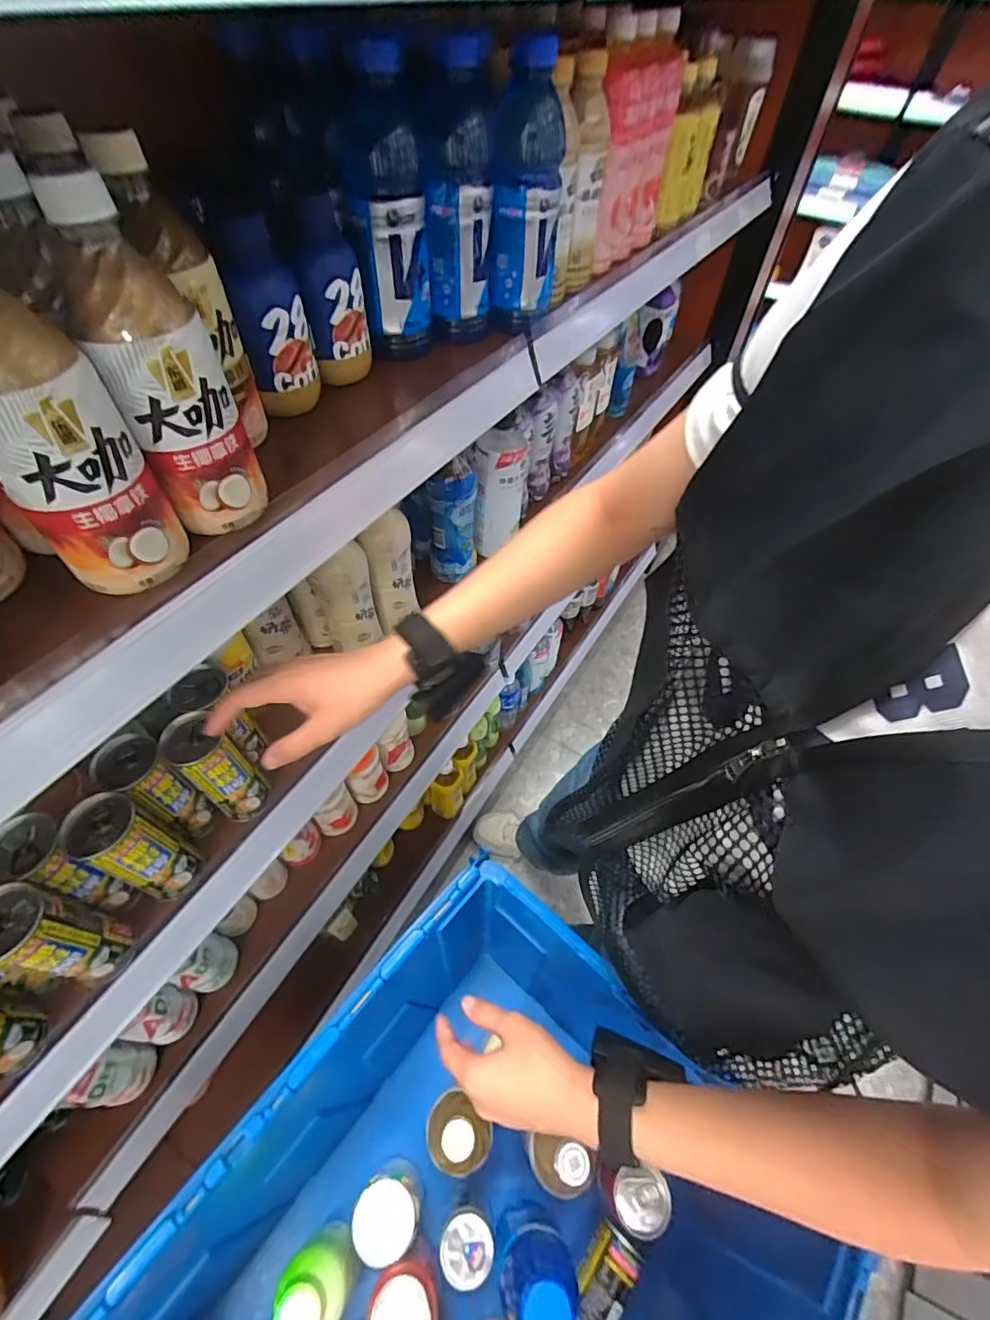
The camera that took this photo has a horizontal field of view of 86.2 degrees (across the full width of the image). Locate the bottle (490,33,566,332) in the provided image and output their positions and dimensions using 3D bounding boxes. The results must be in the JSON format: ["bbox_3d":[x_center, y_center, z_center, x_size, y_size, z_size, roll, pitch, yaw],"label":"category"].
[{"bbox_3d":[0.030,-0.440,0.509,0.060,0.195,0.071,6,51,4],"label":"bottle"}]

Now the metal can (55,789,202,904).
[{"bbox_3d":[-0.318,0.170,0.470,0.055,0.127,0.050,0,51,0],"label":"metal can"}]

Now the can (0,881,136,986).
[{"bbox_3d":[-0.353,0.226,0.427,0.051,0.133,0.049,0,51,0],"label":"can"}]

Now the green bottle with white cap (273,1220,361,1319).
[{"bbox_3d":[-0.166,0.601,0.519,0.064,0.137,0.070,31,57,22],"label":"green bottle with white cap"}]

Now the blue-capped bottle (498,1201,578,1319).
[{"bbox_3d":[0.042,0.567,0.498,0.059,0.191,0.059,-17,53,-14],"label":"blue-capped bottle"}]

